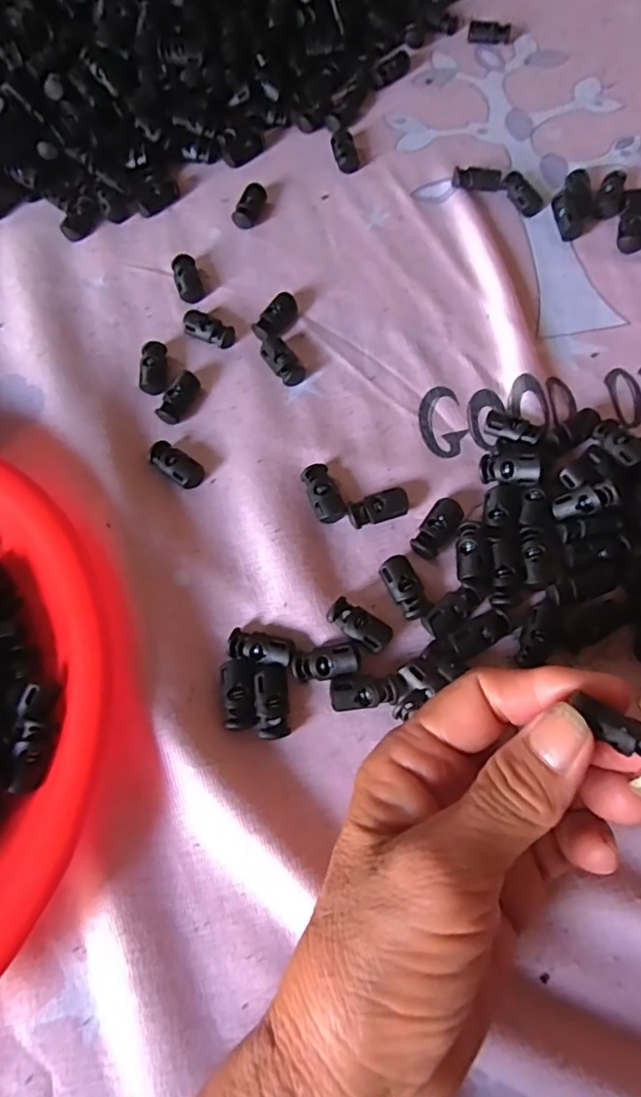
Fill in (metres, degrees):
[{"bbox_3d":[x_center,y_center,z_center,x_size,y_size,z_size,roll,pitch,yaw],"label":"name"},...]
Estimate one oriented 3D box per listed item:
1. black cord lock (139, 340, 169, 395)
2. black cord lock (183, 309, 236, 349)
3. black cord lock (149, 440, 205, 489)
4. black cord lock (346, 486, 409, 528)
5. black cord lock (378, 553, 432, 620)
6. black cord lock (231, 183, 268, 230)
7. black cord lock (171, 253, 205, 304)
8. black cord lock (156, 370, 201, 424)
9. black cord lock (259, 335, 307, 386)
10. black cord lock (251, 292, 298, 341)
[{"bbox_3d":[-0.087,-0.094,0.297,0.013,0.007,0.029,-4,70,1],"label":"black cord lock"},{"bbox_3d":[-0.059,-0.117,0.305,0.028,0.009,0.014,22,72,10],"label":"black cord lock"},{"bbox_3d":[-0.070,-0.041,0.276,0.029,0.007,0.014,35,75,14],"label":"black cord lock"},{"bbox_3d":[0.027,-0.019,0.262,0.028,0.007,0.013,-16,70,-3],"label":"black cord lock"},{"bbox_3d":[0.037,0.017,0.248,0.015,0.009,0.029,-23,70,-5],"label":"black cord lock"},{"bbox_3d":[-0.042,-0.202,0.336,0.014,0.009,0.027,14,71,8],"label":"black cord lock"},{"bbox_3d":[-0.074,-0.151,0.319,0.014,0.008,0.028,-16,70,-3],"label":"black cord lock"},{"bbox_3d":[-0.072,-0.077,0.290,0.012,0.007,0.029,25,73,11],"label":"black cord lock"},{"bbox_3d":[-0.020,-0.098,0.296,0.015,0.007,0.030,-33,72,-9],"label":"black cord lock"},{"bbox_3d":[-0.024,-0.123,0.306,0.016,0.008,0.029,32,75,13],"label":"black cord lock"}]

